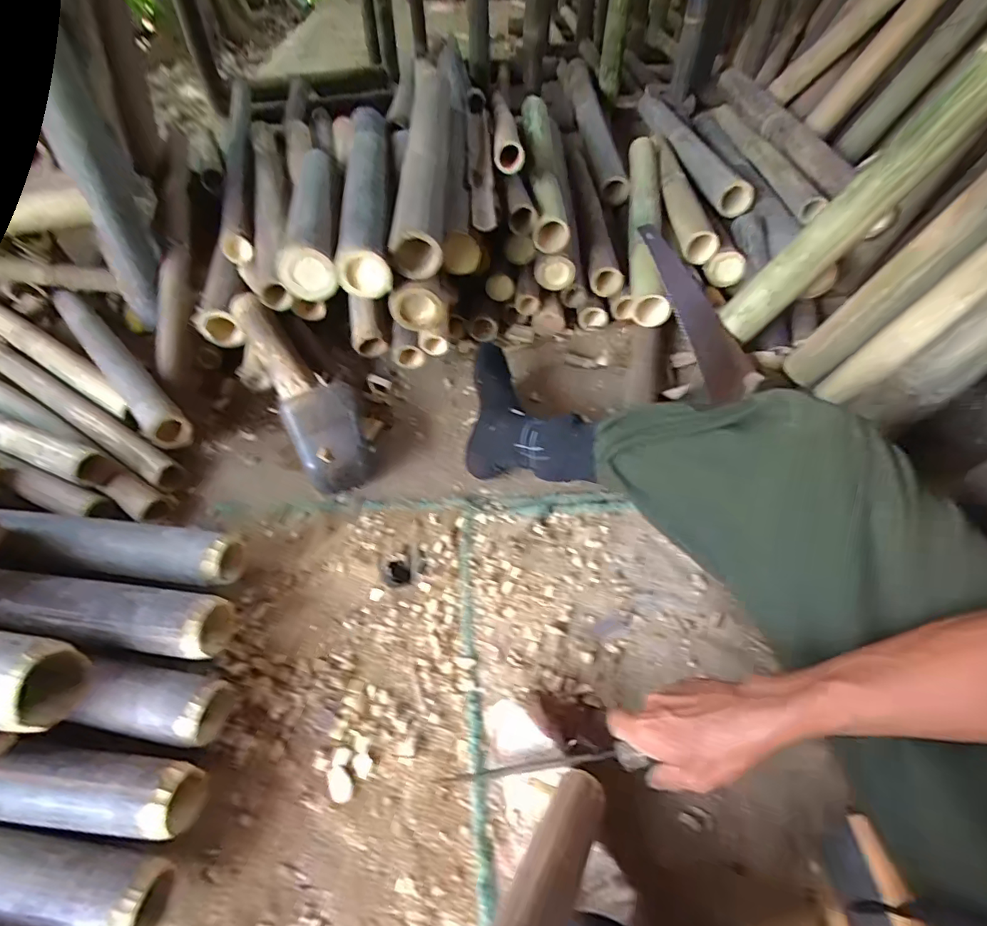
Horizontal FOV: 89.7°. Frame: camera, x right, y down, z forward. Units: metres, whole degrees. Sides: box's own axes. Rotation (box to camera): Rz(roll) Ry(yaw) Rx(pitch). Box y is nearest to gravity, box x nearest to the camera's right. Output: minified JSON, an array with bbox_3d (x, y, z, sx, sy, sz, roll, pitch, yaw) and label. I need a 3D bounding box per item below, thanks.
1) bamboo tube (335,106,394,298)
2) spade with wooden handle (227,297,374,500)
[{"bbox_3d":[-0.222,-0.492,0.892,0.080,0.081,0.585,-5,51,-5],"label":"bamboo tube"},{"bbox_3d":[-0.310,-0.122,0.815,0.109,0.130,0.399,-25,55,-20],"label":"spade with wooden handle"}]

